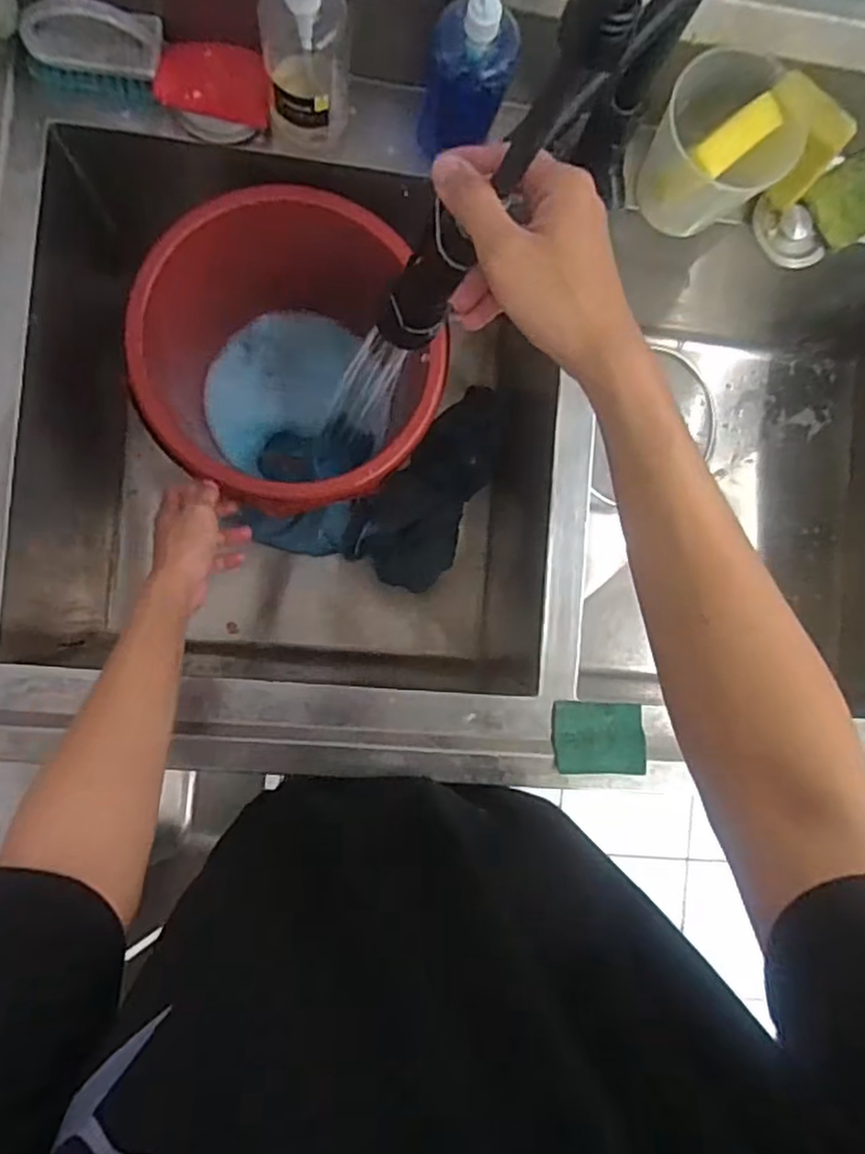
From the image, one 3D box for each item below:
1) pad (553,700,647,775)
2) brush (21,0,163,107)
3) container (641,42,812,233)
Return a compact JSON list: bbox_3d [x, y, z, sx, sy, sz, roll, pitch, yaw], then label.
[{"bbox_3d":[0.161,0.156,0.694,0.088,0.015,0.066,3,88,-7],"label":"pad"},{"bbox_3d":[-0.295,-0.459,0.621,0.113,0.059,0.053,4,88,-7],"label":"brush"},{"bbox_3d":[0.254,-0.393,0.673,0.109,0.129,0.105,-21,91,-8],"label":"container"}]

